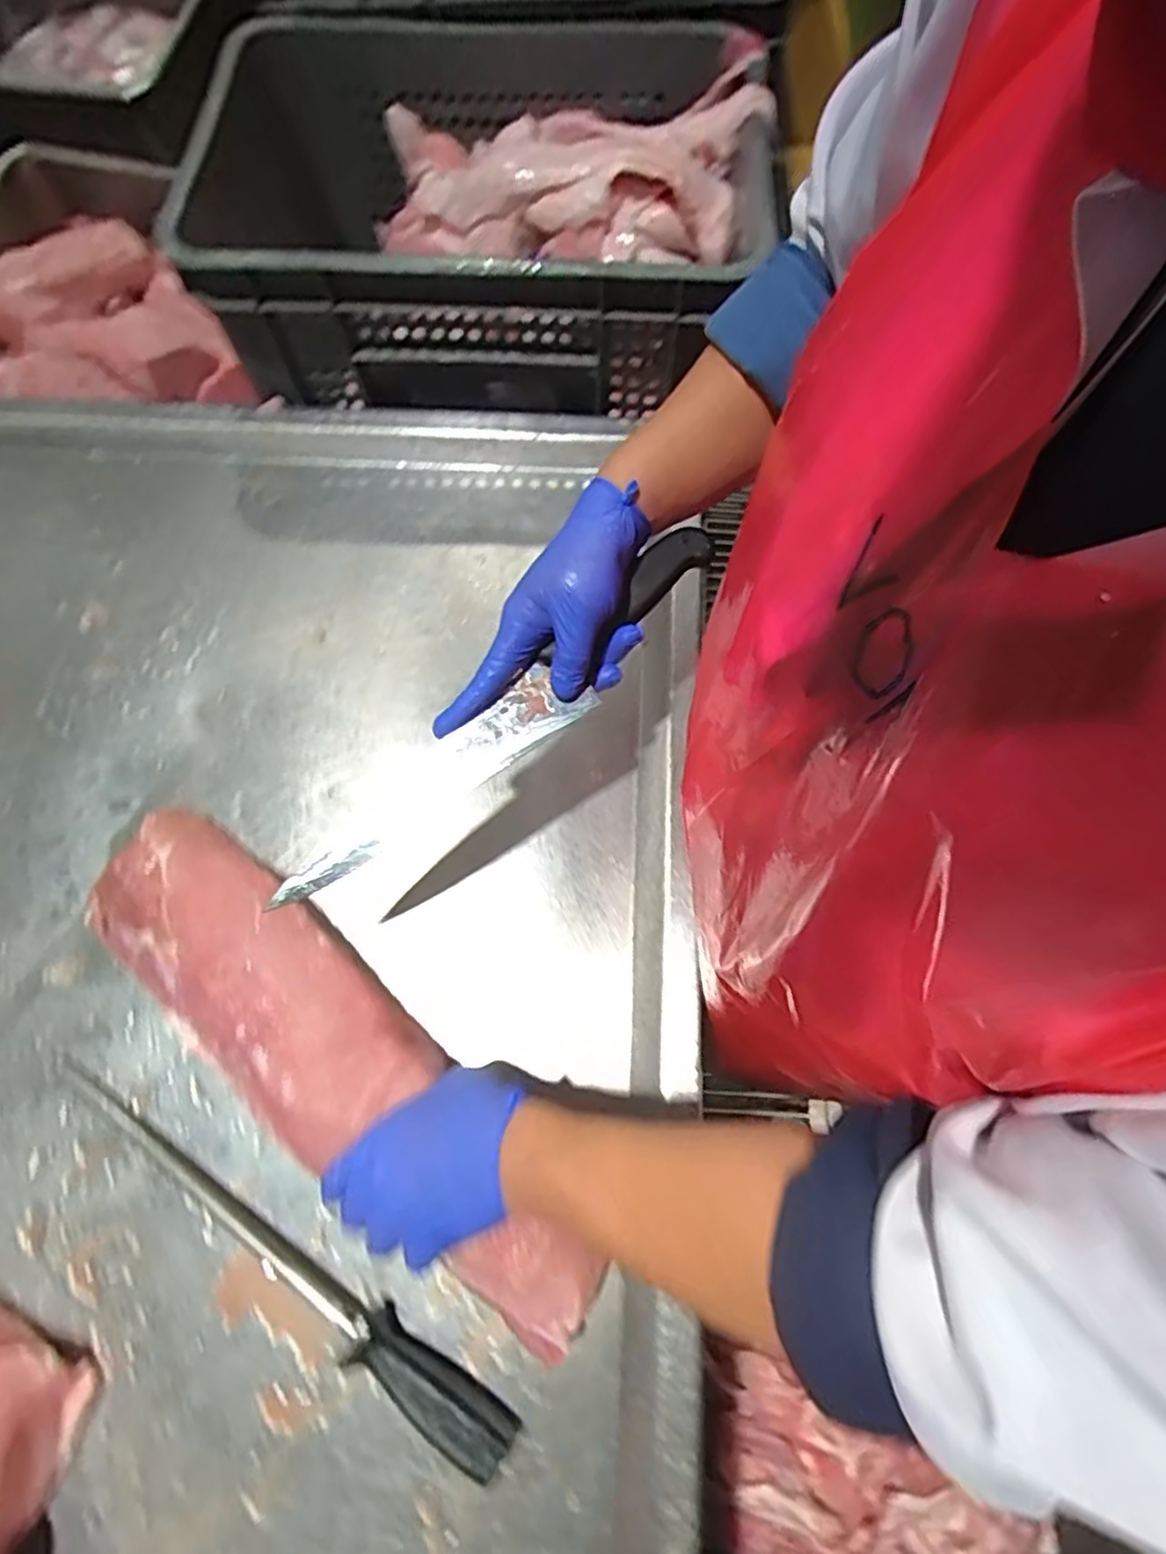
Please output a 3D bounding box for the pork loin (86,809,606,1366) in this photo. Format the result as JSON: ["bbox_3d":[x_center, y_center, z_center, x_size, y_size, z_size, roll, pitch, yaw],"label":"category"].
[{"bbox_3d":[-0.182,0.196,0.491,0.468,0.044,0.117,39,76,14],"label":"pork loin"}]

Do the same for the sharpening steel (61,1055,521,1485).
[{"bbox_3d":[-0.219,0.323,0.477,0.398,0.032,0.031,32,75,12],"label":"sharpening steel"}]

